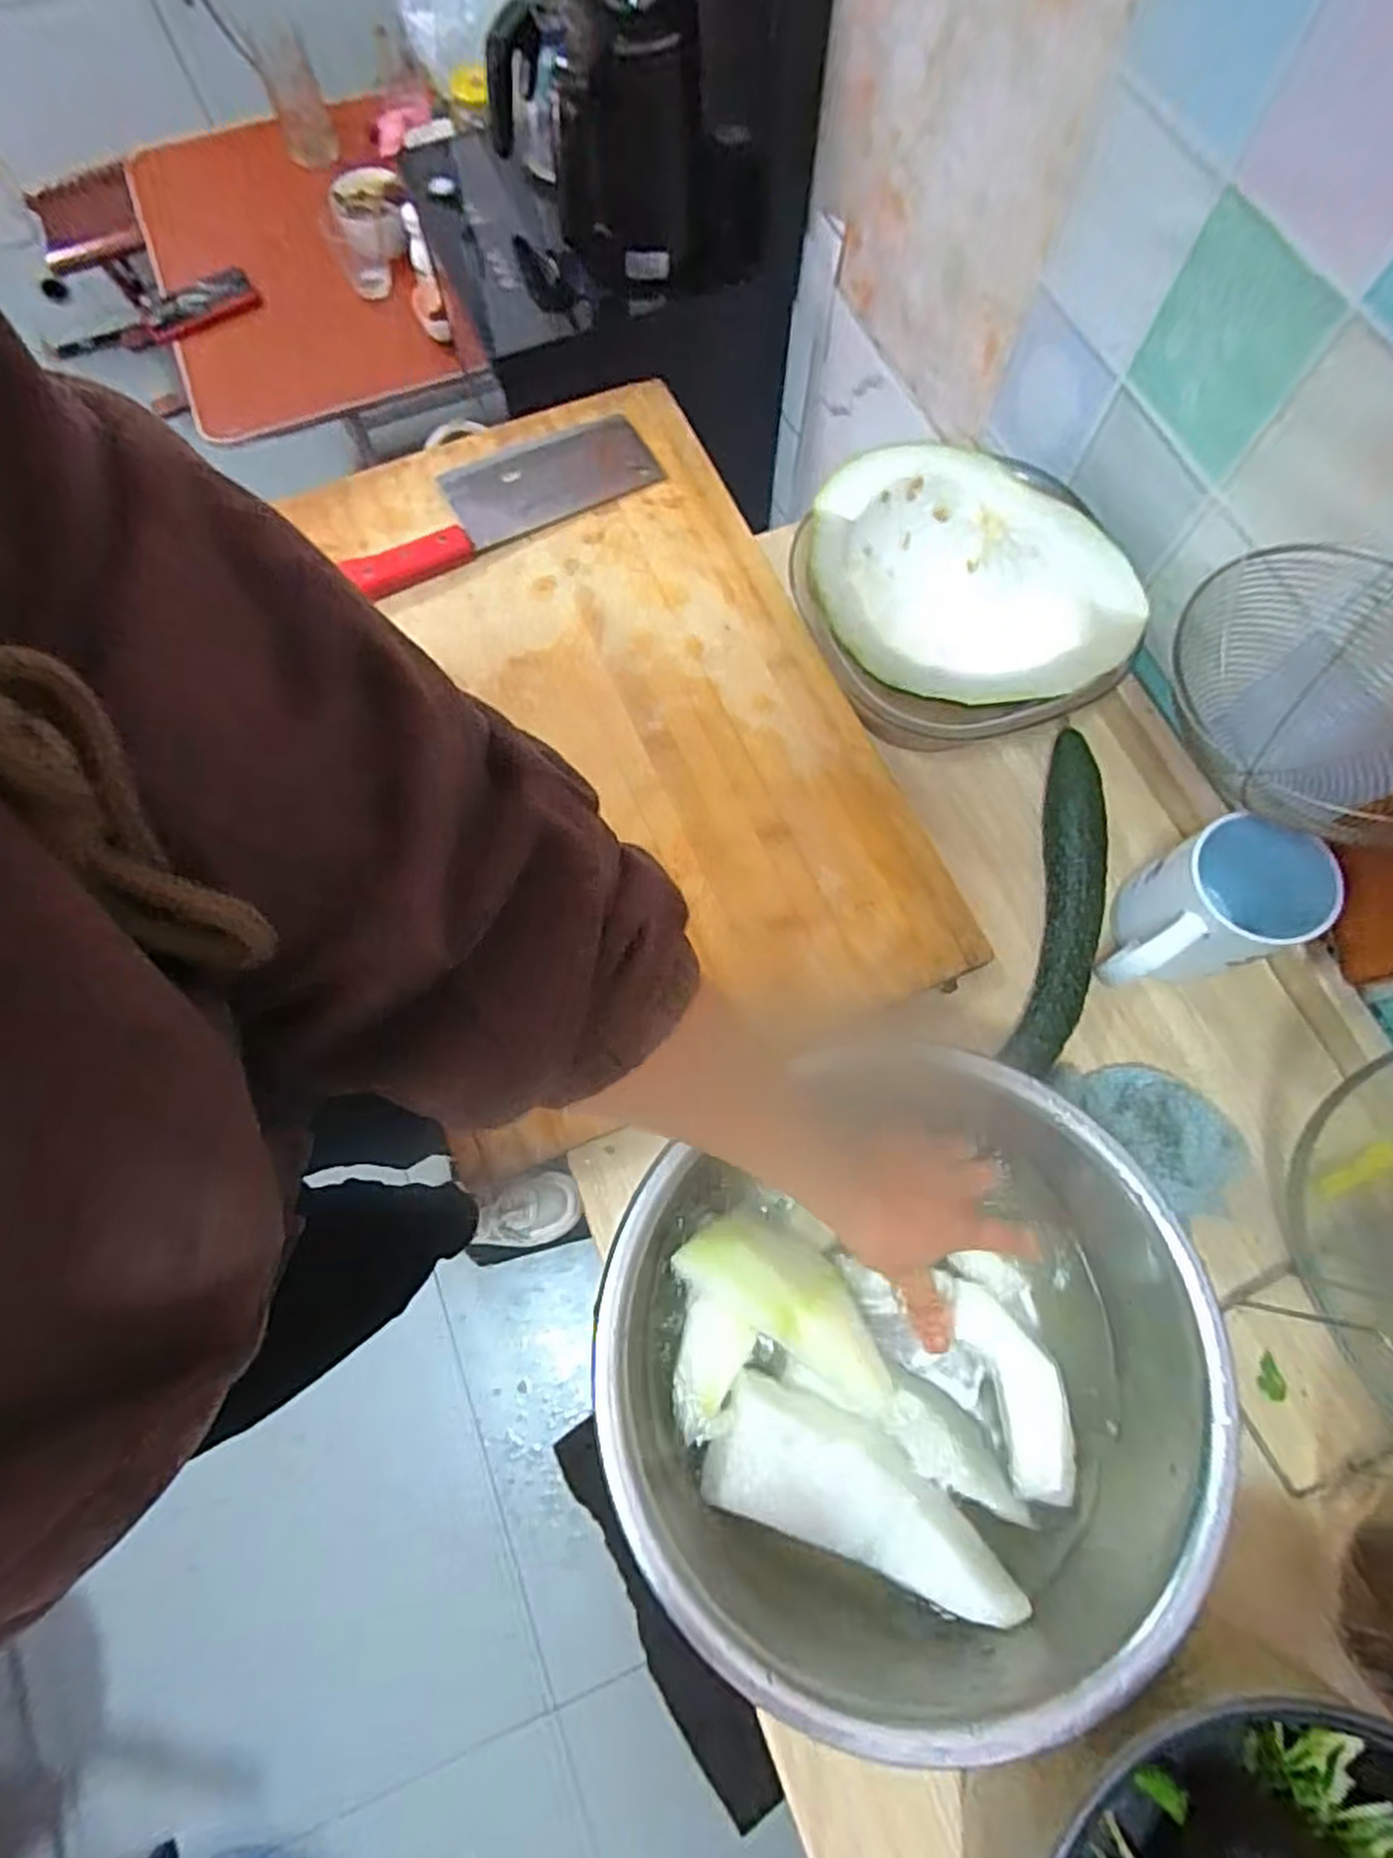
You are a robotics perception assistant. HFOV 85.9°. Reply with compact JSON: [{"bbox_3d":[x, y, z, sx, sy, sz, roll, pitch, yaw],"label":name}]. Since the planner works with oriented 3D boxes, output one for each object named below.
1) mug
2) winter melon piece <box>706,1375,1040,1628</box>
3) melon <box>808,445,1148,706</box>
[{"bbox_3d":[0.307,-0.008,0.463,0.111,0.091,0.081,-25,74,-7],"label":"mug"},{"bbox_3d":[0.081,0.281,0.370,0.148,0.030,0.059,20,74,7],"label":"winter melon piece"},{"bbox_3d":[0.183,-0.244,0.518,0.210,0.103,0.132,12,73,4],"label":"melon"}]

